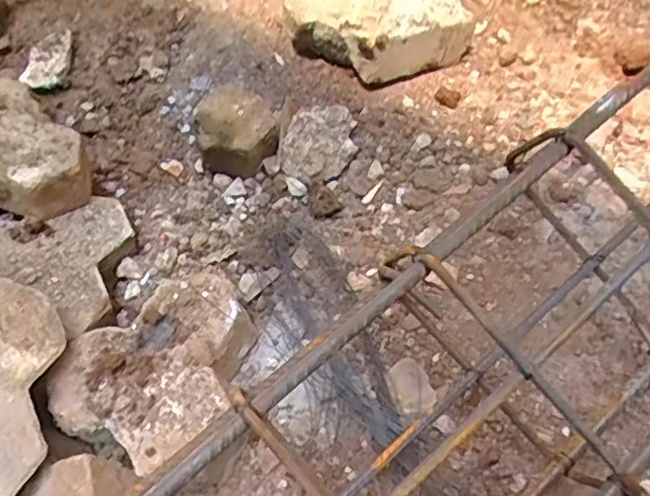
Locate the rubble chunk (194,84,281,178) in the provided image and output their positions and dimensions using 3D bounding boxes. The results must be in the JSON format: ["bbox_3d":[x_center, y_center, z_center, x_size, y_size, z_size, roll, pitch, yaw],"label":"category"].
[{"bbox_3d":[-0.110,-0.148,0.792,0.098,0.059,0.095,-1,63,2],"label":"rubble chunk"}]

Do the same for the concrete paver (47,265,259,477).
[{"bbox_3d":[-0.153,0.116,0.591,0.198,0.056,0.155,-35,67,-14],"label":"concrete paver"}]

